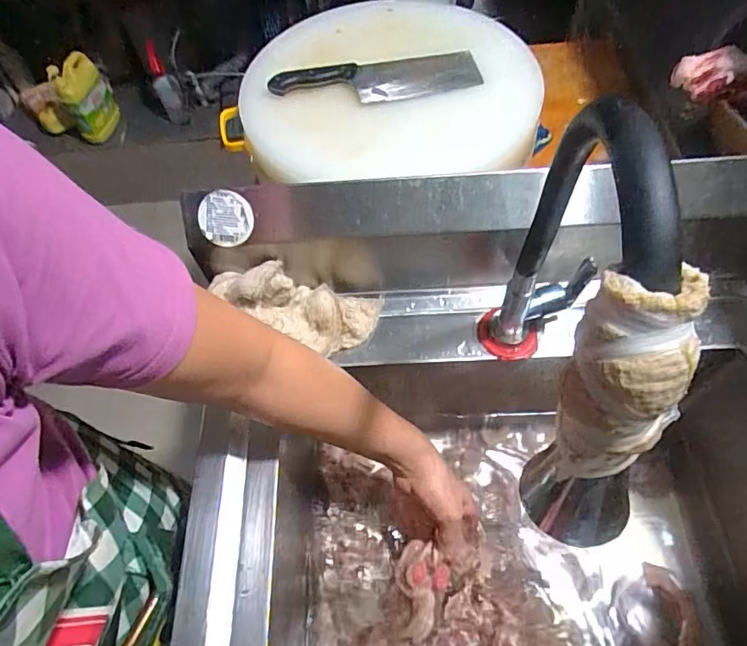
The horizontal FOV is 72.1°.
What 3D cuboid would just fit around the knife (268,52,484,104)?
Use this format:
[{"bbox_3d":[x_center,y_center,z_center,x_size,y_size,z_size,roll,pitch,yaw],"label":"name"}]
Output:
[{"bbox_3d":[0.001,-0.328,0.689,0.273,0.028,0.078,-6,60,-1],"label":"knife"}]

